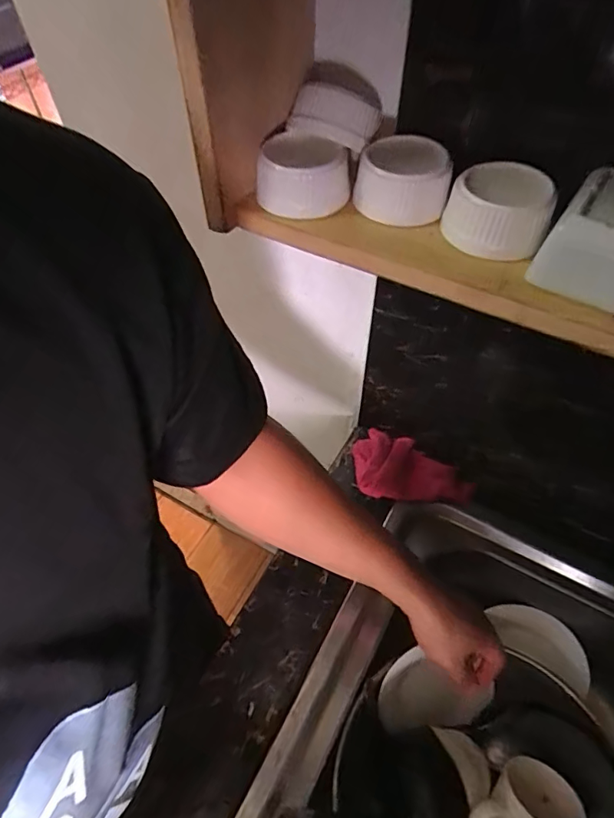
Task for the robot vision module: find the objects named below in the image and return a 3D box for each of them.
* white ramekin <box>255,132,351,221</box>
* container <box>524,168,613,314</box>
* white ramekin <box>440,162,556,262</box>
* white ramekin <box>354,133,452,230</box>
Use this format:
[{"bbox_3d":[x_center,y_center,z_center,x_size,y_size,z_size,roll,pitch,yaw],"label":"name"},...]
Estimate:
[{"bbox_3d":[-0.001,-0.171,0.348,0.064,0.038,0.054,11,55,8],"label":"white ramekin"},{"bbox_3d":[0.183,-0.103,0.292,0.060,0.047,0.070,30,60,21],"label":"container"},{"bbox_3d":[0.128,-0.131,0.316,0.062,0.036,0.055,30,59,20],"label":"white ramekin"},{"bbox_3d":[0.068,-0.163,0.343,0.063,0.040,0.052,11,55,8],"label":"white ramekin"}]

